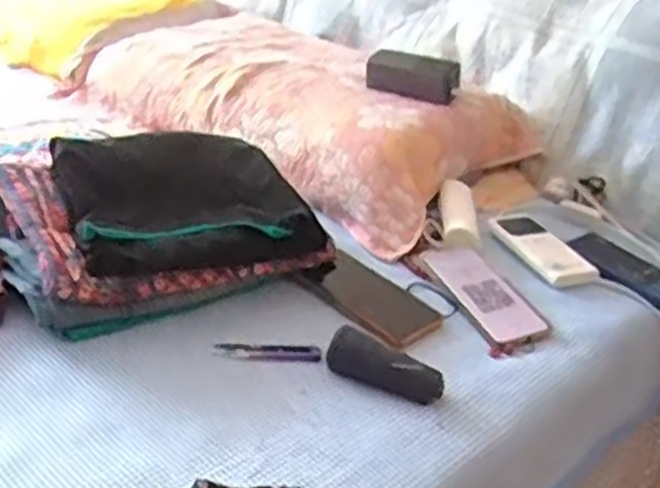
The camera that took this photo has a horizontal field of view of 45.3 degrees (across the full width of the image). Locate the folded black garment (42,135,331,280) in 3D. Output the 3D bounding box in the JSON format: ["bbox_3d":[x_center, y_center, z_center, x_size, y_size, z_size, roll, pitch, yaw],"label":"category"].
[{"bbox_3d":[-0.149,-0.044,0.826,0.245,0.090,0.175,-11,32,-30],"label":"folded black garment"}]

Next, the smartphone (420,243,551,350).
[{"bbox_3d":[0.168,0.051,0.880,0.077,0.009,0.174,-15,40,-23],"label":"smartphone"}]

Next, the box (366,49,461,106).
[{"bbox_3d":[0.115,-0.235,1.121,0.133,0.056,0.056,13,28,12],"label":"box"}]

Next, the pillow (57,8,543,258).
[{"bbox_3d":[-0.054,-0.225,1.224,0.407,0.115,0.698,-19,37,-40],"label":"pillow"}]

